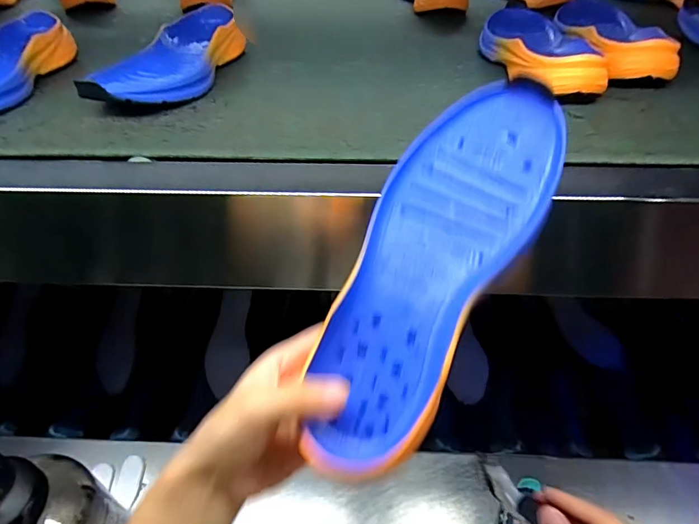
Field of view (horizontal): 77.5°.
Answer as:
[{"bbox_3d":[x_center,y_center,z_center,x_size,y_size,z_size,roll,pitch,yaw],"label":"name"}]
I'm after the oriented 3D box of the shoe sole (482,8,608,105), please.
[{"bbox_3d":[0.204,-0.240,0.484,0.089,0.039,0.246,2,44,1],"label":"shoe sole"}]

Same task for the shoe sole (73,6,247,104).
[{"bbox_3d":[-0.186,-0.217,0.465,0.095,0.044,0.245,4,42,5],"label":"shoe sole"}]

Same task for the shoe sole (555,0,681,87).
[{"bbox_3d":[0.298,-0.261,0.503,0.081,0.039,0.225,7,44,5],"label":"shoe sole"}]

